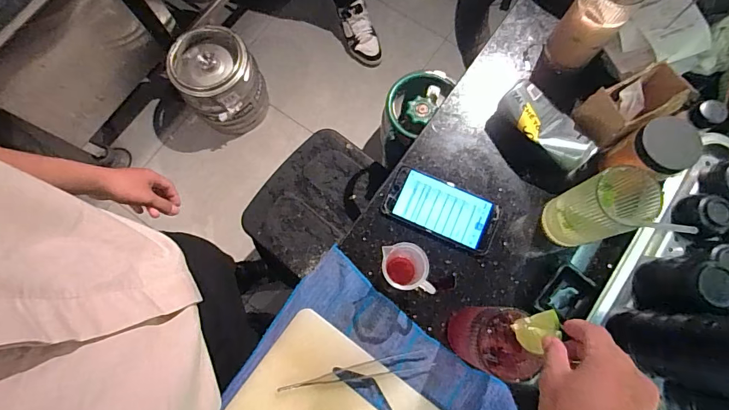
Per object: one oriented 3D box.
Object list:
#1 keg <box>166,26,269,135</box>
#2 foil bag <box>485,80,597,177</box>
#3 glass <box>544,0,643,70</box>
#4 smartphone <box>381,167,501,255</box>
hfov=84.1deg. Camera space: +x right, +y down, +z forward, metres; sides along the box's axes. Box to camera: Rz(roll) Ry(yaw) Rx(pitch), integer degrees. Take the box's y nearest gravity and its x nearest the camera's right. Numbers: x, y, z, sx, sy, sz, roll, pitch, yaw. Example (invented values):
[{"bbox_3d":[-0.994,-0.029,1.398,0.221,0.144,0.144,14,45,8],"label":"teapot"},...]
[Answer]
[{"bbox_3d":[-0.456,-0.386,1.312,0.244,0.299,0.227,0,76,1],"label":"keg"},{"bbox_3d":[0.249,-0.108,0.562,0.138,0.051,0.077,40,80,9],"label":"foil bag"},{"bbox_3d":[0.307,-0.249,0.547,0.071,0.133,0.072,0,75,-1],"label":"glass"},{"bbox_3d":[0.107,0.004,0.559,0.155,0.008,0.077,24,76,5],"label":"smartphone"}]

